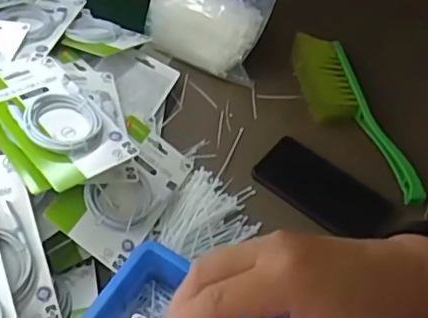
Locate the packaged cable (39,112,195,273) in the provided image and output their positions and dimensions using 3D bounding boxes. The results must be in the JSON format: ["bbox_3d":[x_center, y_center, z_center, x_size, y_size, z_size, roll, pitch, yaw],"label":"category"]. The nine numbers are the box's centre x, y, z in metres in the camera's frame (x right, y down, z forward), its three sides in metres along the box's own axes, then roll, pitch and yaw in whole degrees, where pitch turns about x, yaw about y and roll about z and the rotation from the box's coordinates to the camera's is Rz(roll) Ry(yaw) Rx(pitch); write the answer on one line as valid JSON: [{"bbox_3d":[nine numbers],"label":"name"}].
[{"bbox_3d":[-0.095,0.028,0.625,0.097,0.024,0.176,41,47,-8],"label":"packaged cable"}]

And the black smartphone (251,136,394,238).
[{"bbox_3d":[0.136,0.038,0.695,0.166,0.017,0.078,31,60,19],"label":"black smartphone"}]

